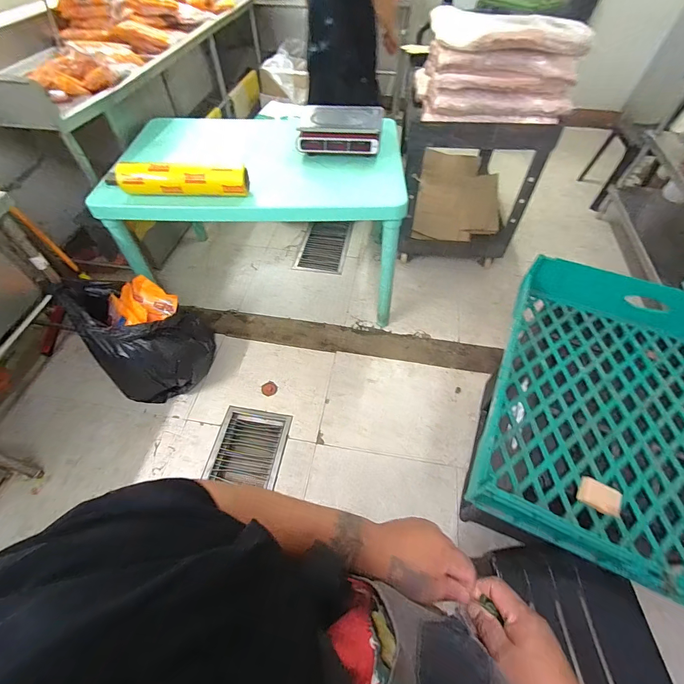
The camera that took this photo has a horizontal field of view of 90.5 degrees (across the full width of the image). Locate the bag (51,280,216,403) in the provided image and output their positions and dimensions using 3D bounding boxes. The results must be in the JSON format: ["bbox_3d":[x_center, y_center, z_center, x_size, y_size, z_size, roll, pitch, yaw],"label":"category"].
[{"bbox_3d":[-0.850,-0.031,1.488,0.481,0.467,0.446,27,59,18],"label":"bag"}]

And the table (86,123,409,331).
[{"bbox_3d":[-0.316,-0.608,1.707,1.241,0.695,0.875,4,55,3],"label":"table"}]

